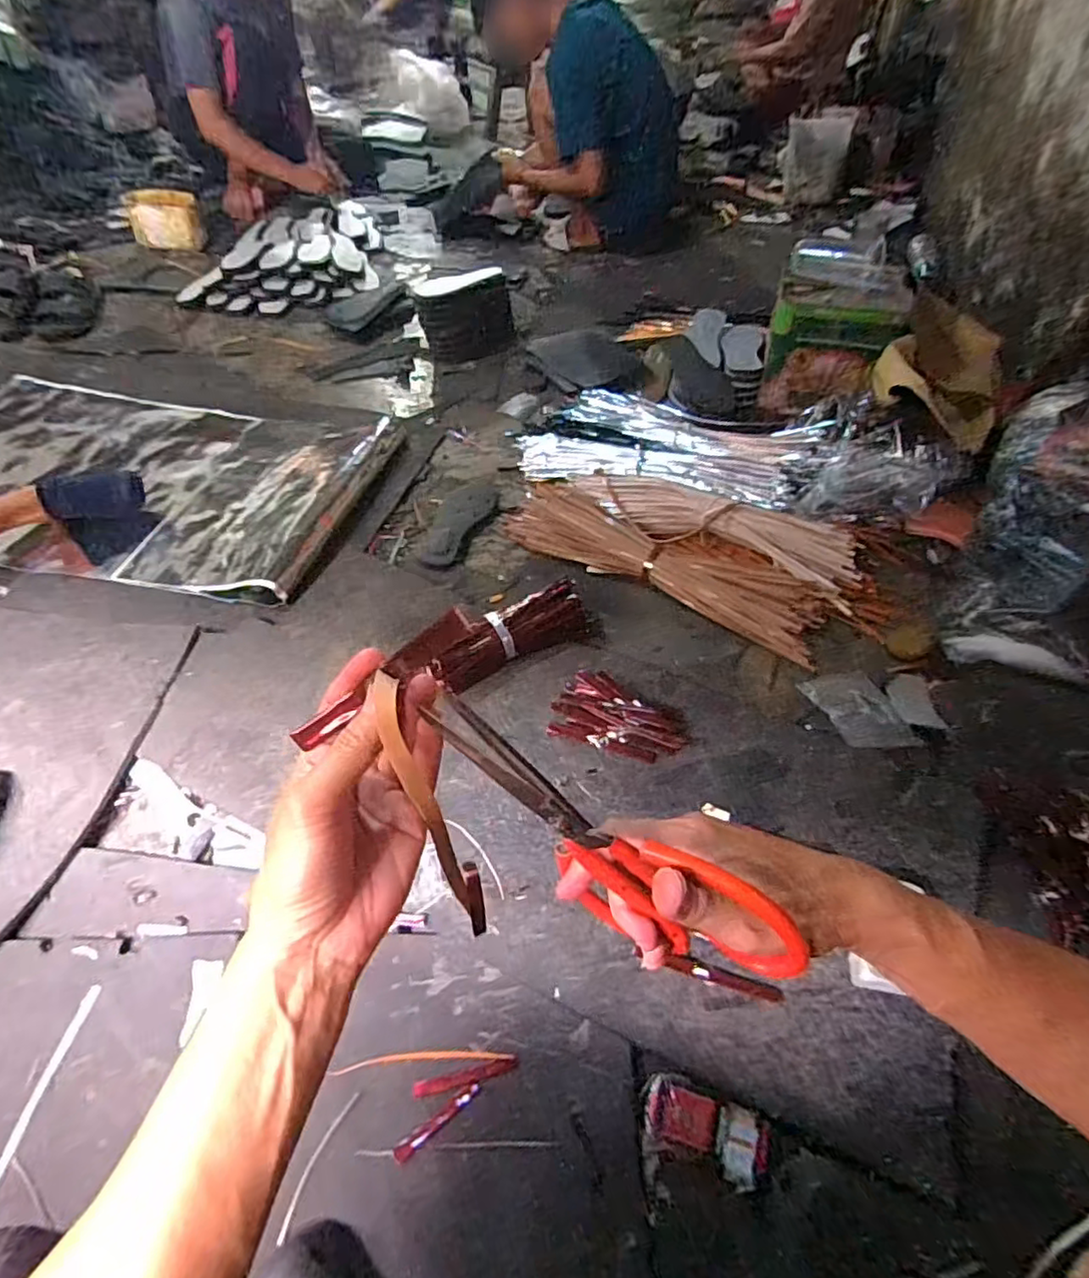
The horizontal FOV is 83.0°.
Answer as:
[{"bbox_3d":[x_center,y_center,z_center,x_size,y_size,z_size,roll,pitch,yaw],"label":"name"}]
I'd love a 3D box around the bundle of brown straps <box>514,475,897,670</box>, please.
[{"bbox_3d":[0.248,-0.151,1.022,0.645,0.097,0.273,20,55,12],"label":"bundle of brown straps"}]

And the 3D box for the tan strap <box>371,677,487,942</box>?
[{"bbox_3d":[-0.057,0.101,0.340,0.020,0.206,0.027,-32,46,-24],"label":"tan strap"}]

